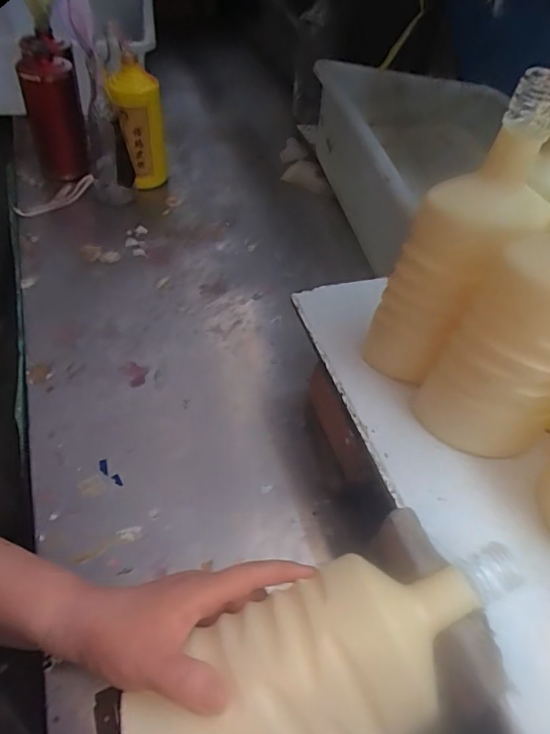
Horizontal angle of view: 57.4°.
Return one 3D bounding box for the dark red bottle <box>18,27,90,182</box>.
[{"bbox_3d":[-0.311,-0.353,0.723,0.083,0.177,0.090,-18,54,-16],"label":"dark red bottle"}]

